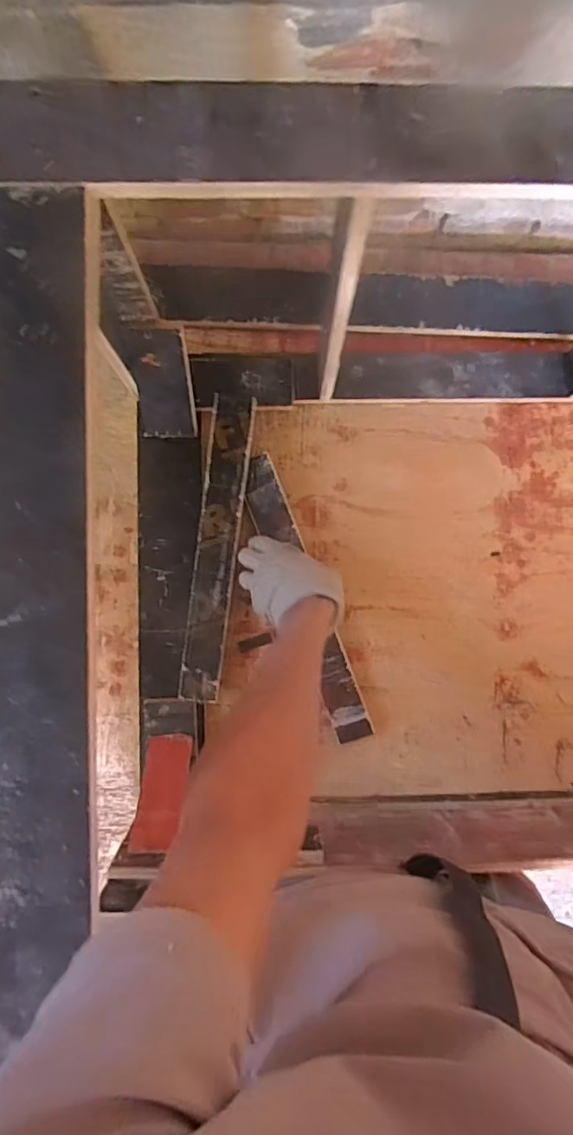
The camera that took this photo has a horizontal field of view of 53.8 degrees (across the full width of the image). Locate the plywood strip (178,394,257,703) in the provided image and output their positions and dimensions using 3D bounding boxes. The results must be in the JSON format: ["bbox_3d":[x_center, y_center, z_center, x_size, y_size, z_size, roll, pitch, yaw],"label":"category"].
[{"bbox_3d":[-0.084,-0.022,0.691,0.048,0.020,0.365,7,87,0],"label":"plywood strip"}]

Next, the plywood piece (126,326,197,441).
[{"bbox_3d":[-0.143,-0.209,0.652,0.067,0.140,0.018,4,50,2],"label":"plywood piece"}]

